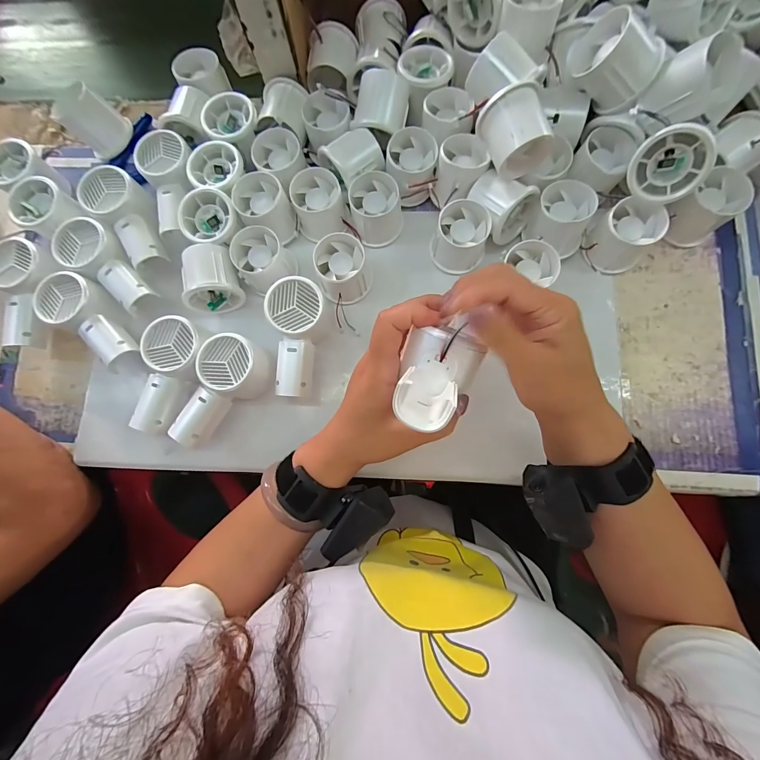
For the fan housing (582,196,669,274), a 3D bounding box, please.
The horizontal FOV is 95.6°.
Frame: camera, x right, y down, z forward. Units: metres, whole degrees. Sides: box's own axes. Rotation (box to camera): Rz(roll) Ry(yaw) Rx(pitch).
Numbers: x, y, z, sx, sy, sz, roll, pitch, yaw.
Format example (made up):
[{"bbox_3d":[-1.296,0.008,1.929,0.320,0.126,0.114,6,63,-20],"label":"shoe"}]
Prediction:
[{"bbox_3d":[0.240,-0.142,0.344,0.053,0.051,0.056,0,81,3],"label":"fan housing"}]

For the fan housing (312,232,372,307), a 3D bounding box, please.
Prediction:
[{"bbox_3d":[-0.038,-0.114,0.359,0.053,0.047,0.056,0,81,3],"label":"fan housing"}]

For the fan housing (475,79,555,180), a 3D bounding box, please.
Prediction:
[{"bbox_3d":[0.122,-0.222,0.313,0.054,0.059,0.052,-24,81,-1],"label":"fan housing"}]

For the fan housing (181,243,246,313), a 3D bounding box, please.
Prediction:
[{"bbox_3d":[-0.171,-0.104,0.358,0.052,0.042,0.055,-8,81,2],"label":"fan housing"}]

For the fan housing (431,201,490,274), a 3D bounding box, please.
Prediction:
[{"bbox_3d":[0.083,-0.146,0.356,0.054,0.048,0.057,19,83,6],"label":"fan housing"}]

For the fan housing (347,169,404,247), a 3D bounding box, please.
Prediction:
[{"bbox_3d":[-0.003,-0.180,0.368,0.051,0.048,0.053,-10,81,1],"label":"fan housing"}]

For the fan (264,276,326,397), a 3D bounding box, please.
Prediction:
[{"bbox_3d":[-0.081,-0.042,0.346,0.054,0.047,0.113,2,96,3],"label":"fan"}]

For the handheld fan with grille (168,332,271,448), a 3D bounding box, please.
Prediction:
[{"bbox_3d":[-0.158,0.010,0.337,0.061,0.041,0.113,39,85,8],"label":"handheld fan with grille"}]

